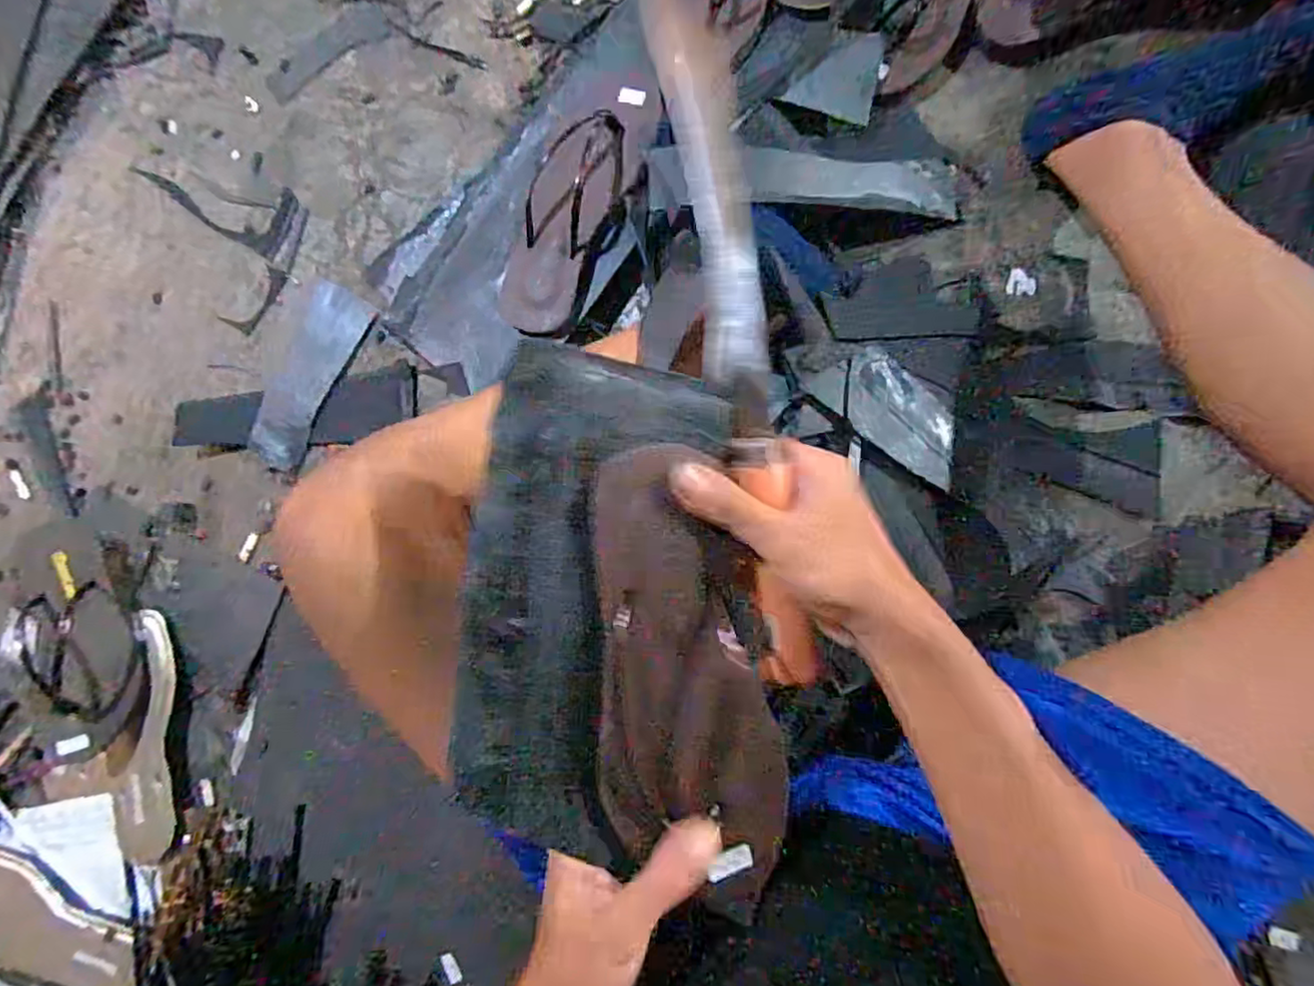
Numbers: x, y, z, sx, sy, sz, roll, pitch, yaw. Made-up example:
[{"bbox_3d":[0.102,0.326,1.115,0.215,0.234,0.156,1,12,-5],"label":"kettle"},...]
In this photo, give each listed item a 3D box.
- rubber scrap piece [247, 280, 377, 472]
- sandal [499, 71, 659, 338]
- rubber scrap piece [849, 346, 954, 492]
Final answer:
[{"bbox_3d":[-0.367,-0.122,0.658,0.077,0.011,0.194,27,90,8],"label":"rubber scrap piece"},{"bbox_3d":[-0.081,-0.246,0.579,0.088,0.052,0.210,25,93,10],"label":"sandal"},{"bbox_3d":[0.204,-0.065,0.519,0.111,0.004,0.074,32,77,-3],"label":"rubber scrap piece"}]

